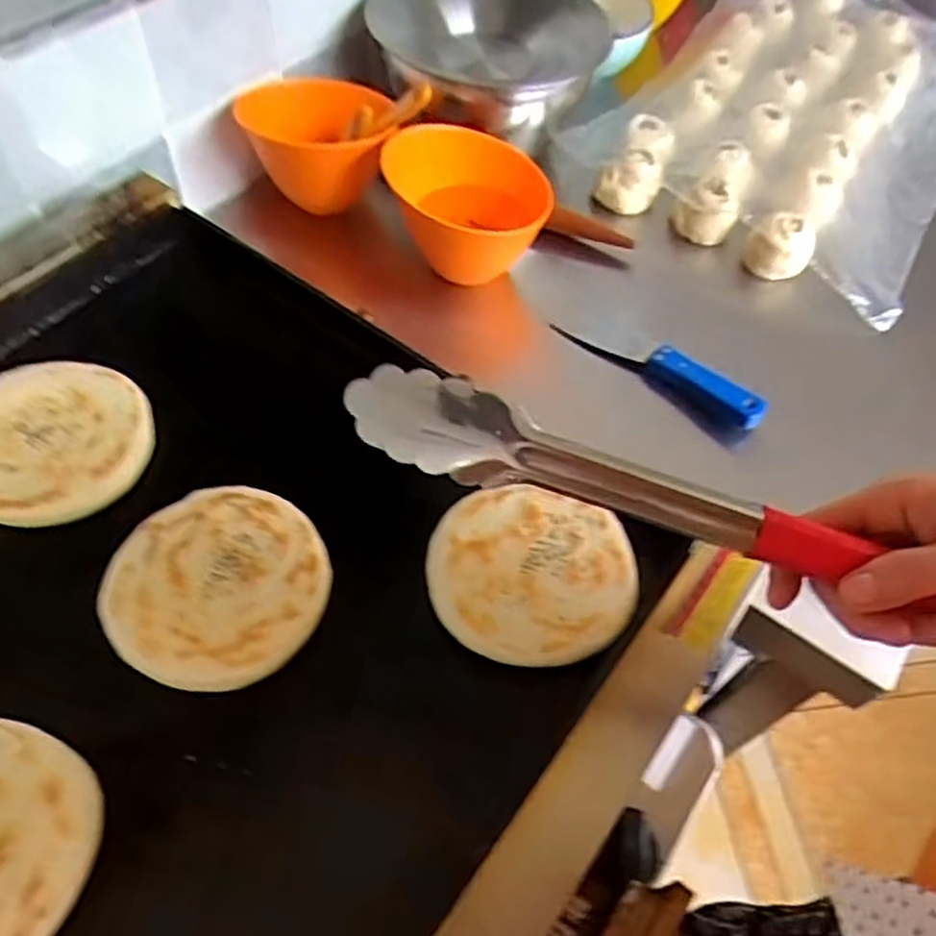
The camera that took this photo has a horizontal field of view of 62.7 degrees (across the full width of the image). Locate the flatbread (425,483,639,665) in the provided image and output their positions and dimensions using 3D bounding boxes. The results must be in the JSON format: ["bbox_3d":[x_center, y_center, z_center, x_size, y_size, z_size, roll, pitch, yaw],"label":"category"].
[{"bbox_3d":[0.040,0.063,0.477,0.125,0.016,0.110,2,56,-4],"label":"flatbread"}]

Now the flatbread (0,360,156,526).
[{"bbox_3d":[-0.275,-0.020,0.503,0.124,0.010,0.116,2,56,-4],"label":"flatbread"}]

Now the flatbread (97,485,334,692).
[{"bbox_3d":[-0.146,0.070,0.457,0.119,0.021,0.121,2,56,-4],"label":"flatbread"}]

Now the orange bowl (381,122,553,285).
[{"bbox_3d":[0.005,-0.252,0.766,0.151,0.116,0.151,2,56,-4],"label":"orange bowl"}]

